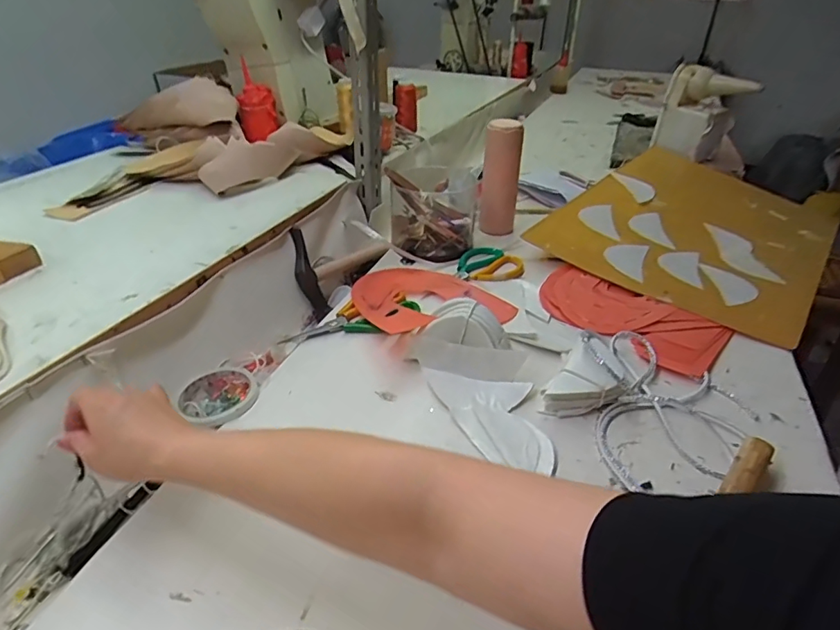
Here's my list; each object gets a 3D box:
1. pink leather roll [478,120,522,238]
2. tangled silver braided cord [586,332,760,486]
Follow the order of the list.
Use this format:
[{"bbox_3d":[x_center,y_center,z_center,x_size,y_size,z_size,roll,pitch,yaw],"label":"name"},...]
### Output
[{"bbox_3d":[0.142,-0.237,0.923,0.063,0.189,0.055,6,33,8],"label":"pink leather roll"},{"bbox_3d":[0.246,0.086,0.578,0.214,0.046,0.176,-28,42,-37],"label":"tangled silver braided cord"}]

